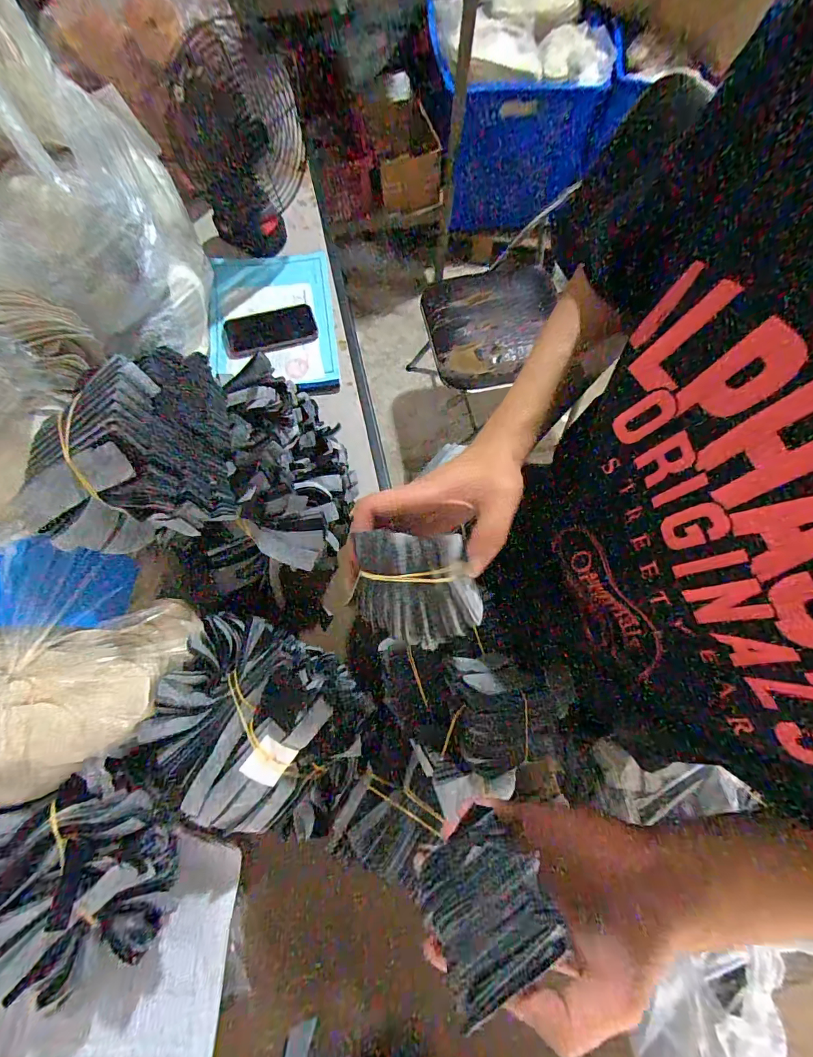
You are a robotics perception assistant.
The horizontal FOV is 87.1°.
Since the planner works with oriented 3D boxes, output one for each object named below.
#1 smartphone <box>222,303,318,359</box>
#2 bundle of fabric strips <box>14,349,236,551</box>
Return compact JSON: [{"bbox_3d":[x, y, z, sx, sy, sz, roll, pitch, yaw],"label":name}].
[{"bbox_3d":[-0.235,-0.341,0.734,0.155,0.009,0.084,-17,73,-5],"label":"smartphone"},{"bbox_3d":[-0.263,-0.081,0.405,0.156,0.104,0.181,-12,73,-3],"label":"bundle of fabric strips"}]

